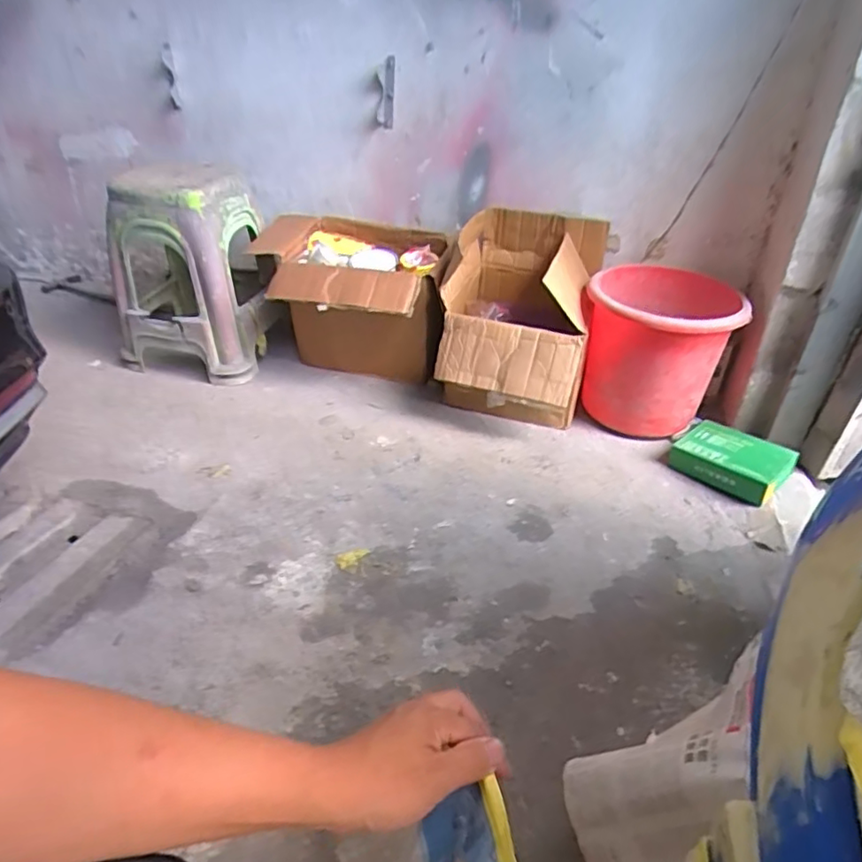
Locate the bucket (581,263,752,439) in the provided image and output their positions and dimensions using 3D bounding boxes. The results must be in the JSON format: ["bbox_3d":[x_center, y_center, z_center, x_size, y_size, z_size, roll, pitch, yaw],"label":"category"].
[{"bbox_3d":[0.565,-0.194,1.550,0.349,0.358,0.312,12,33,13],"label":"bucket"}]

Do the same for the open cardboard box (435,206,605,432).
[{"bbox_3d":[0.230,-0.294,1.575,0.356,0.452,0.494,11,33,12],"label":"open cardboard box"}]

